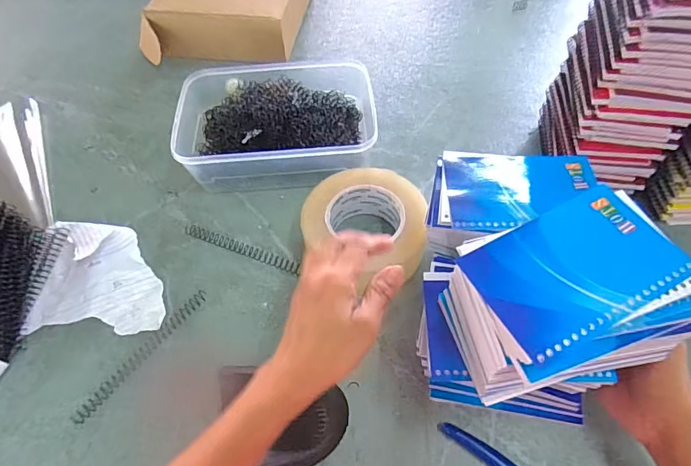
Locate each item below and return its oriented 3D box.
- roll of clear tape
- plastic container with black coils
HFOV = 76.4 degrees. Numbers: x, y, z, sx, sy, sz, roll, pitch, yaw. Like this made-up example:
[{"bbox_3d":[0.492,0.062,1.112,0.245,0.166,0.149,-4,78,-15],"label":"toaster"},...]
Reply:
[{"bbox_3d":[0.021,-0.004,0.468,0.123,0.050,0.122,-2,56,2],"label":"roll of clear tape"},{"bbox_3d":[-0.082,-0.136,0.552,0.233,0.073,0.176,-7,56,-1],"label":"plastic container with black coils"}]

